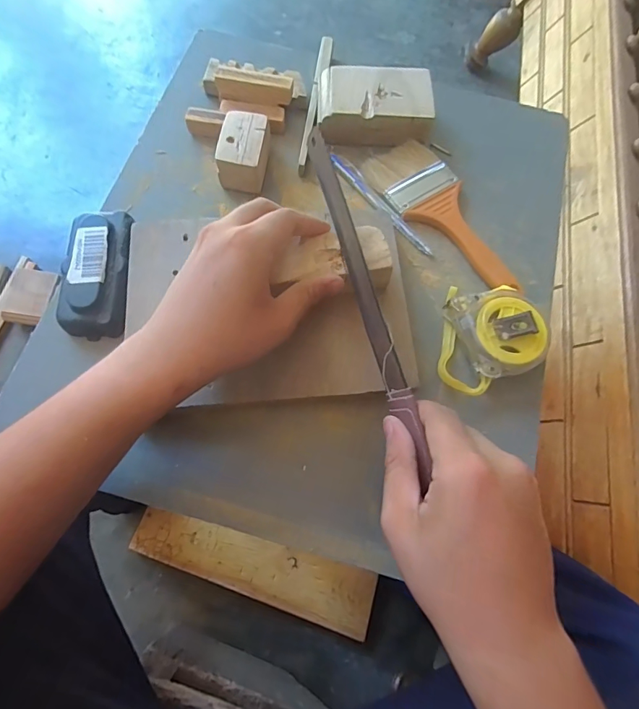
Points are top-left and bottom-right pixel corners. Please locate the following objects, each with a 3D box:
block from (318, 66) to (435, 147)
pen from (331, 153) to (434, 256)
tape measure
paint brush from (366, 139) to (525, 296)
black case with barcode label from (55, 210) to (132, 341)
[{"bbox_3d":[0.051,-0.233,0.395,0.101,0.030,0.064,-1,73,-2],"label":"block"},{"bbox_3d":[0.054,-0.137,0.380,0.014,0.005,0.130,-36,77,-12],"label":"pen"},{"bbox_3d":[0.137,-0.013,0.331,0.075,0.031,0.087,9,72,1],"label":"tape measure"},{"bbox_3d":[0.112,-0.125,0.379,0.063,0.014,0.173,-33,77,-12],"label":"paint brush"},{"bbox_3d":[-0.175,-0.066,0.332,0.049,0.024,0.103,0,73,-2],"label":"black case with barcode label"}]

